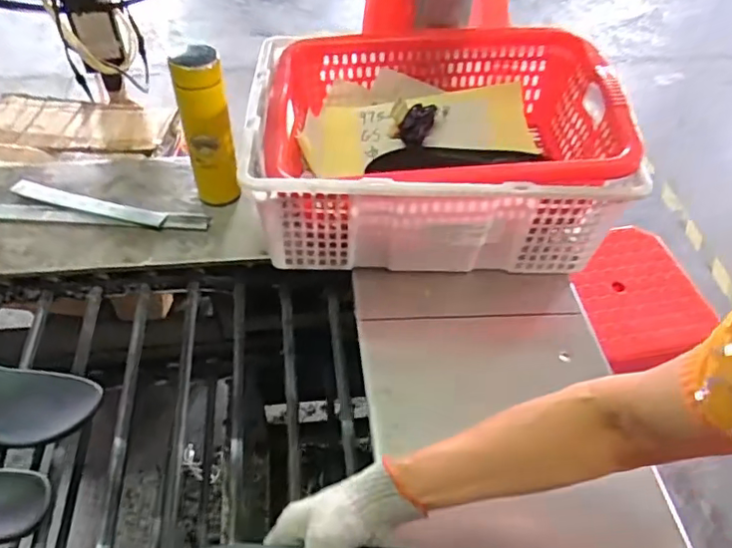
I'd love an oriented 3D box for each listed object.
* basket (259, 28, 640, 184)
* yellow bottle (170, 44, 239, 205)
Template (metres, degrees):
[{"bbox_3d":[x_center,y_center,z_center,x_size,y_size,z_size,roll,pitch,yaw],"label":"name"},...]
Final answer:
[{"bbox_3d":[0.098,-0.176,0.827,0.469,0.194,0.312,-1,48,-3],"label":"basket"},{"bbox_3d":[-0.214,-0.188,0.787,0.061,0.226,0.052,-11,50,-12],"label":"yellow bottle"}]

